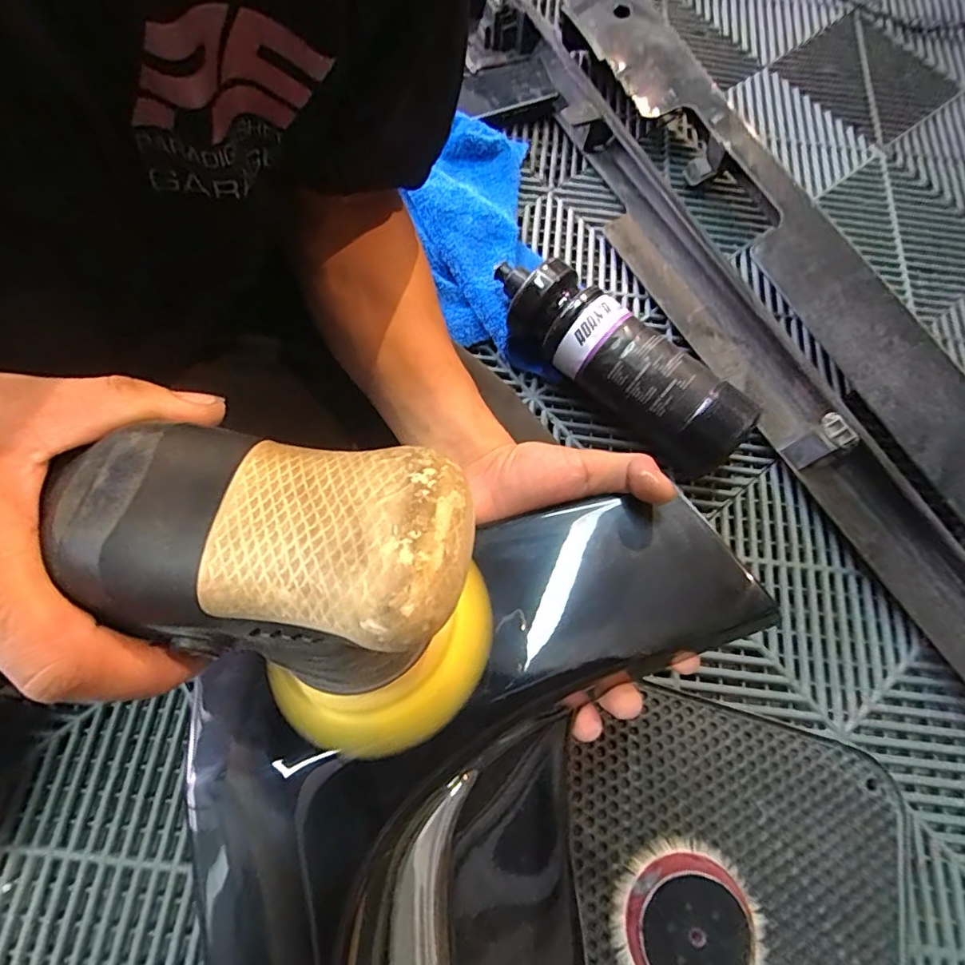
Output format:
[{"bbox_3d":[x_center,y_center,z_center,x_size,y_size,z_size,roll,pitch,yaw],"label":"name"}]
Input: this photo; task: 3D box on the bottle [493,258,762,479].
[{"bbox_3d":[0.120,-0.119,0.495,0.278,0.080,0.080,44,74,12],"label":"bottle"}]

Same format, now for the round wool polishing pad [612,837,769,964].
[{"bbox_3d":[0.146,0.317,0.361,0.107,0.023,0.103,40,73,11],"label":"round wool polishing pad"}]

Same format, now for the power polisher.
[{"bbox_3d":[-0.063,0.052,0.193,0.128,0.128,0.096,6,70,0],"label":"power polisher"}]

